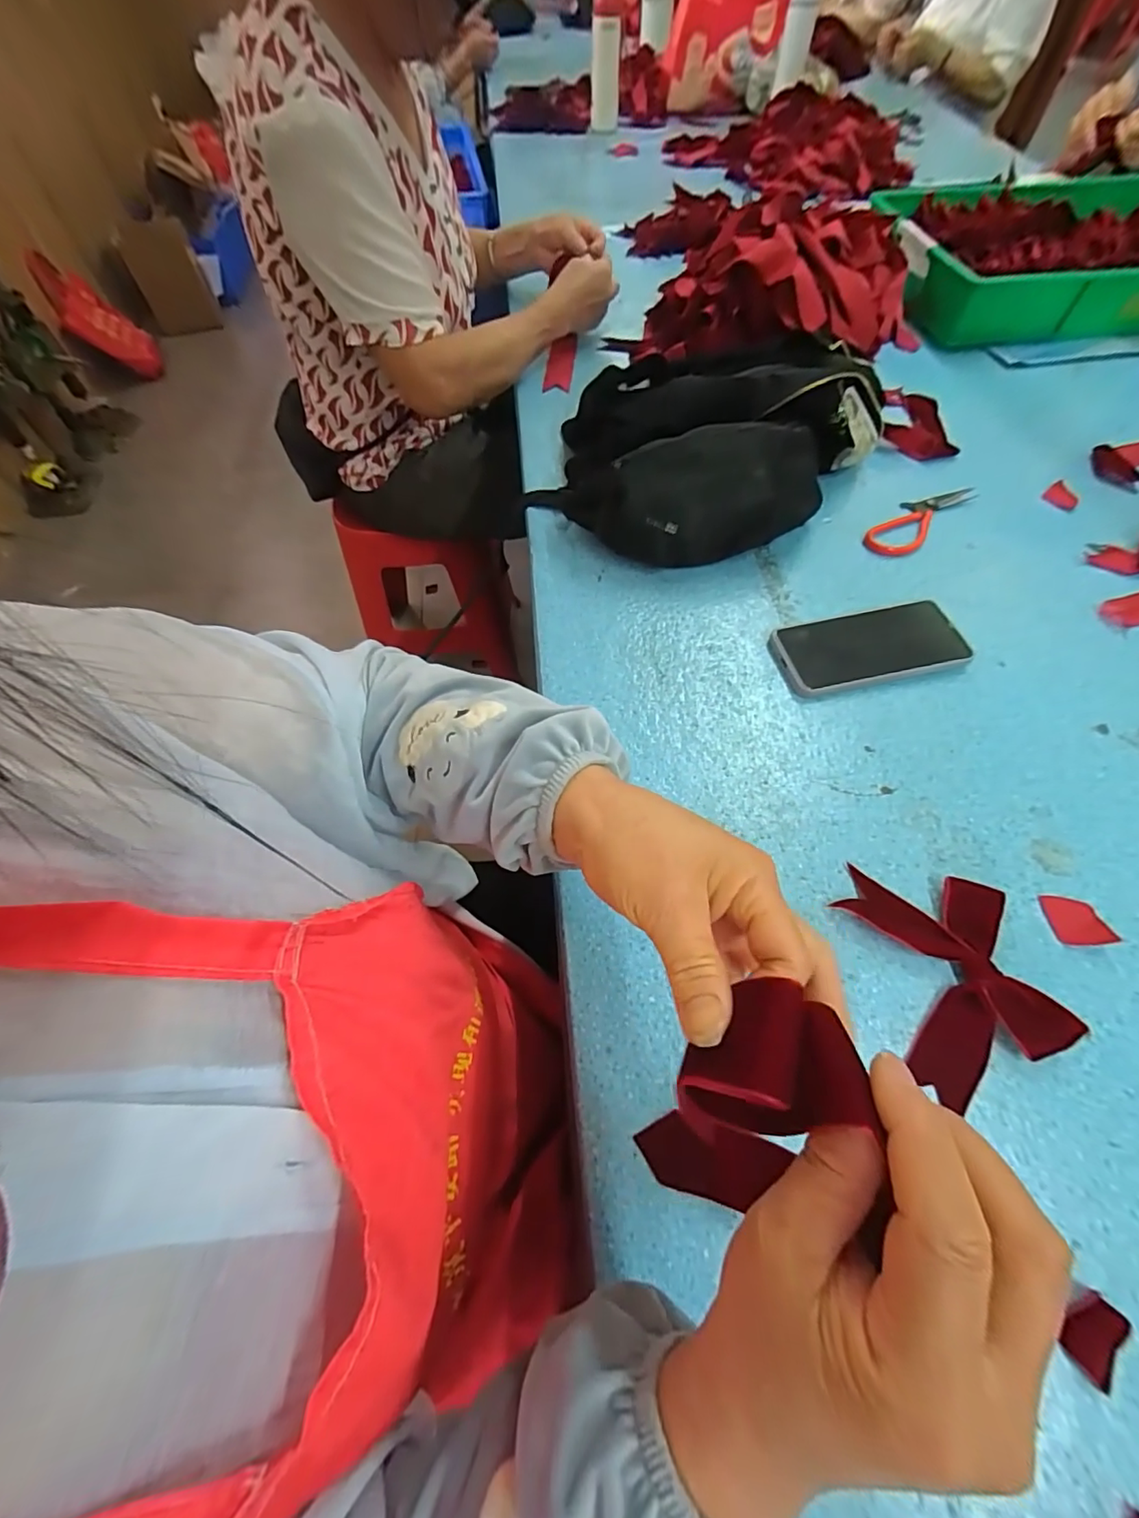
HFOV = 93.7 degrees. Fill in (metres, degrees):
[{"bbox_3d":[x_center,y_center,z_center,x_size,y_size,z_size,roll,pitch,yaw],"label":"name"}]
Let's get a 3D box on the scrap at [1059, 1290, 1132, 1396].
[{"bbox_3d":[0.266,0.292,0.270,0.026,0.007,0.035,37,67,20],"label":"scrap"}]

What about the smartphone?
[{"bbox_3d":[0.272,-0.104,0.491,0.158,0.013,0.078,-11,60,0],"label":"smartphone"}]

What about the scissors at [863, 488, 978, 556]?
[{"bbox_3d":[0.385,-0.267,0.589,0.153,0.007,0.050,-38,66,-18],"label":"scissors"}]

